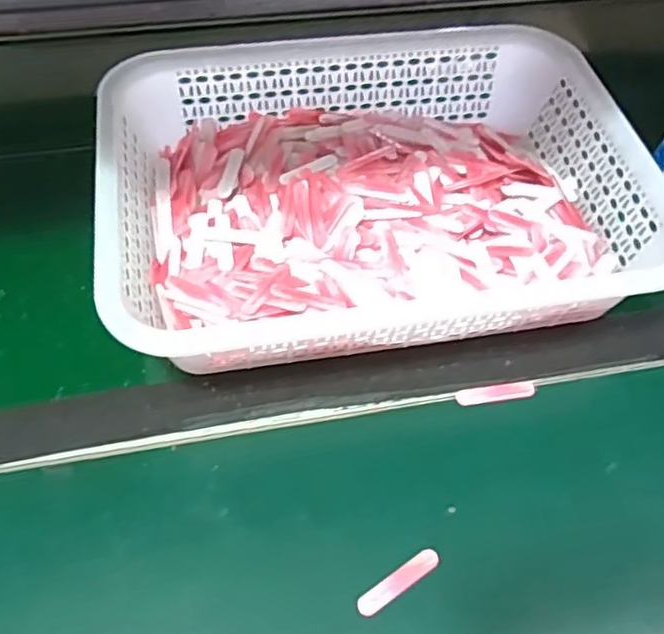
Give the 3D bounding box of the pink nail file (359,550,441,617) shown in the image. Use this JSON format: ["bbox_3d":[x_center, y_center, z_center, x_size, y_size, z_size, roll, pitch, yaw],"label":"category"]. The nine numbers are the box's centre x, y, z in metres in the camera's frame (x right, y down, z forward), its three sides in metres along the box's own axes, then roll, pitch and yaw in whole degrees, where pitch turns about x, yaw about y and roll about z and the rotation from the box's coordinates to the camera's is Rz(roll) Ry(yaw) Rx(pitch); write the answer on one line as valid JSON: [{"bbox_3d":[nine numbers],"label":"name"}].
[{"bbox_3d":[0.036,0.141,0.359,0.051,0.004,0.011,-29,61,-22],"label":"pink nail file"}]

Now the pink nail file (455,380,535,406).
[{"bbox_3d":[0.105,0.048,0.426,0.051,0.004,0.011,-8,55,-9],"label":"pink nail file"}]

